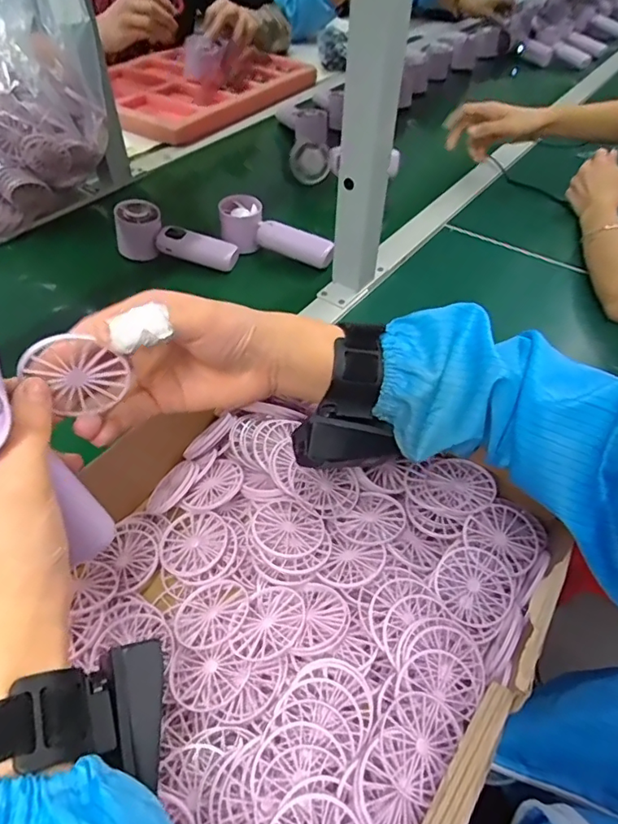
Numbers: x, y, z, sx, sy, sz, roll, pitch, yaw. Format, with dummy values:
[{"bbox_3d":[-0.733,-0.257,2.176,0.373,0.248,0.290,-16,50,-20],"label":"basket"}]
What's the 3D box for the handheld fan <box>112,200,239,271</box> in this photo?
[{"bbox_3d":[-0.165,-0.213,0.659,0.152,0.059,0.044,18,50,-4],"label":"handheld fan"}]

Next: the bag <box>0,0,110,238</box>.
[{"bbox_3d":[-0.377,-0.398,0.661,0.229,0.255,0.197,-12,52,-13],"label":"bag"}]

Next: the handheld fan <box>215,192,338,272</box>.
[{"bbox_3d":[-0.044,-0.226,0.662,0.160,0.045,0.055,22,53,15],"label":"handheld fan"}]

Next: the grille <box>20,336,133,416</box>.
[{"bbox_3d":[-0.117,-0.019,0.262,0.044,0.046,0.008,-15,52,-15],"label":"grille"}]

